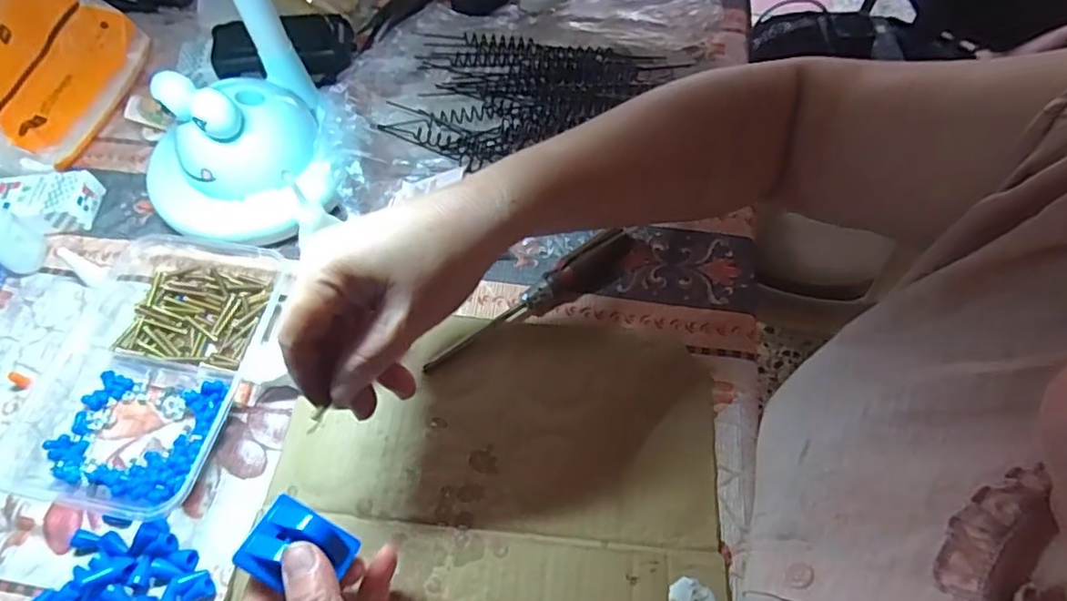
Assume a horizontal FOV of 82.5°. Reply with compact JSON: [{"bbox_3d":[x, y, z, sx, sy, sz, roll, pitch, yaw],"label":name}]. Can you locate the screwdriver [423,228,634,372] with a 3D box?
[{"bbox_3d":[0.003,0.000,0.385,0.154,0.021,0.021,-34,64,-17],"label":"screwdriver"}]

